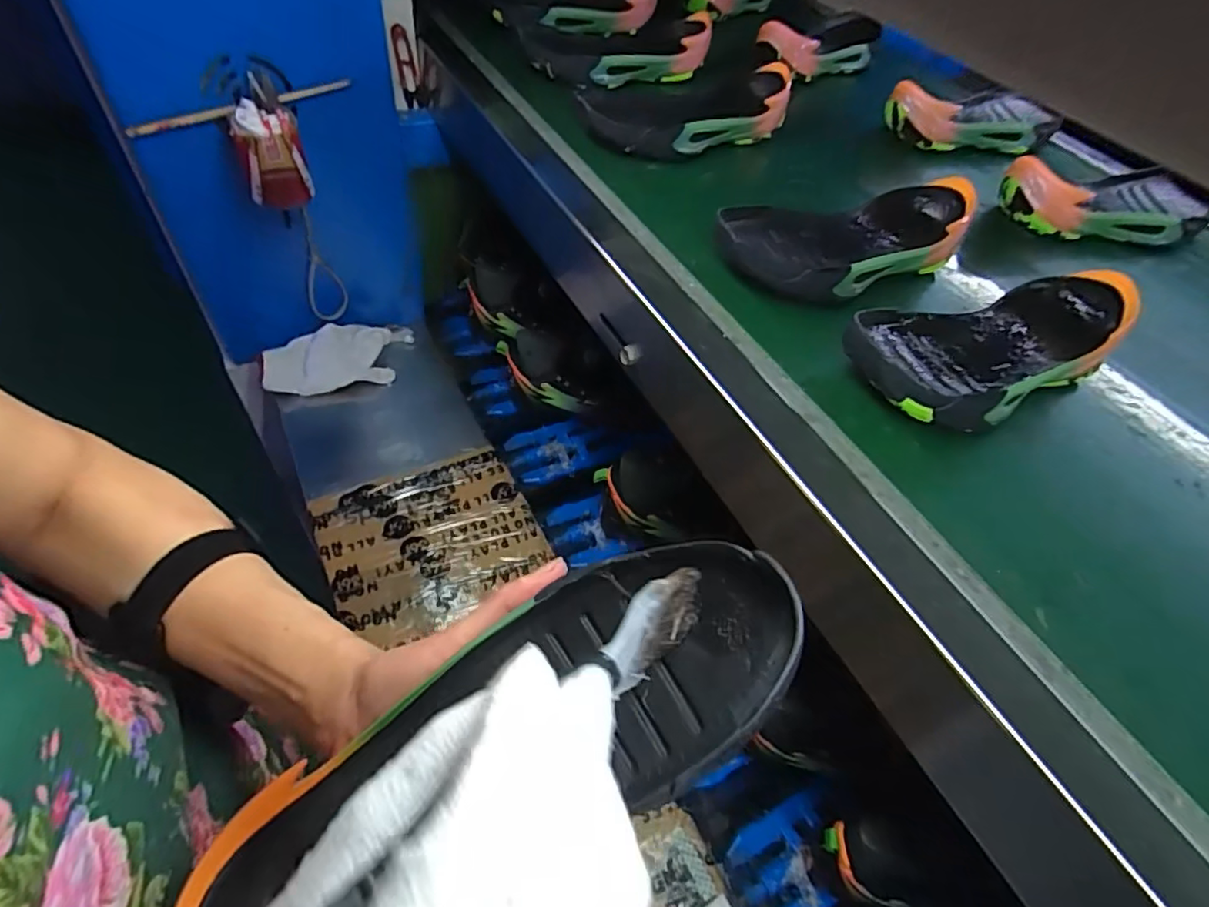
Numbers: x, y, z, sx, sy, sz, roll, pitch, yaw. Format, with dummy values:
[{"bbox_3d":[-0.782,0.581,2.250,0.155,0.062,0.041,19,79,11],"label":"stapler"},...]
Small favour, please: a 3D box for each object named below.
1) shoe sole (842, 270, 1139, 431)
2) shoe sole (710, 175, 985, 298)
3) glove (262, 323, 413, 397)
[{"bbox_3d":[0.272,-0.072,0.434,0.236,0.049,0.096,-14,52,-18],"label":"shoe sole"},{"bbox_3d":[0.201,-0.178,0.505,0.243,0.043,0.098,-17,53,-20],"label":"shoe sole"},{"bbox_3d":[-0.369,-0.129,0.872,0.214,0.063,0.091,-24,55,-25],"label":"glove"}]

